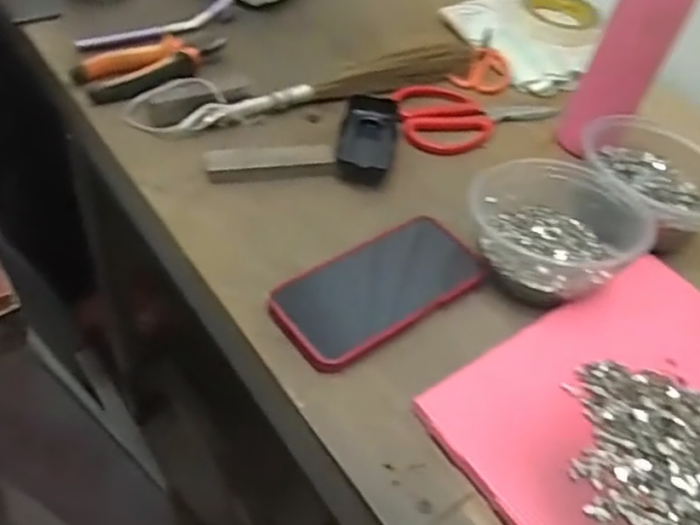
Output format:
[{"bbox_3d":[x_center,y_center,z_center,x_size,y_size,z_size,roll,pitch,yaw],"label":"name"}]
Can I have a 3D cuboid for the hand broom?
[{"bbox_3d":[-0.016,-0.184,0.657,0.356,0.028,0.064,-13,53,-22],"label":"hand broom"}]

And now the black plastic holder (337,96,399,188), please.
[{"bbox_3d":[0.018,-0.119,0.607,0.051,0.025,0.101,14,48,0],"label":"black plastic holder"}]

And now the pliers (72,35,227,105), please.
[{"bbox_3d":[-0.193,-0.201,0.640,0.150,0.014,0.069,-29,60,-31],"label":"pliers"}]

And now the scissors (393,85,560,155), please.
[{"bbox_3d":[0.134,-0.151,0.662,0.170,0.012,0.095,-3,50,-14],"label":"scissors"}]

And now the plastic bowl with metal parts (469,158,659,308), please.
[{"bbox_3d":[0.157,-0.035,0.525,0.121,0.048,0.142,-24,58,-29],"label":"plastic bowl with metal parts"}]

